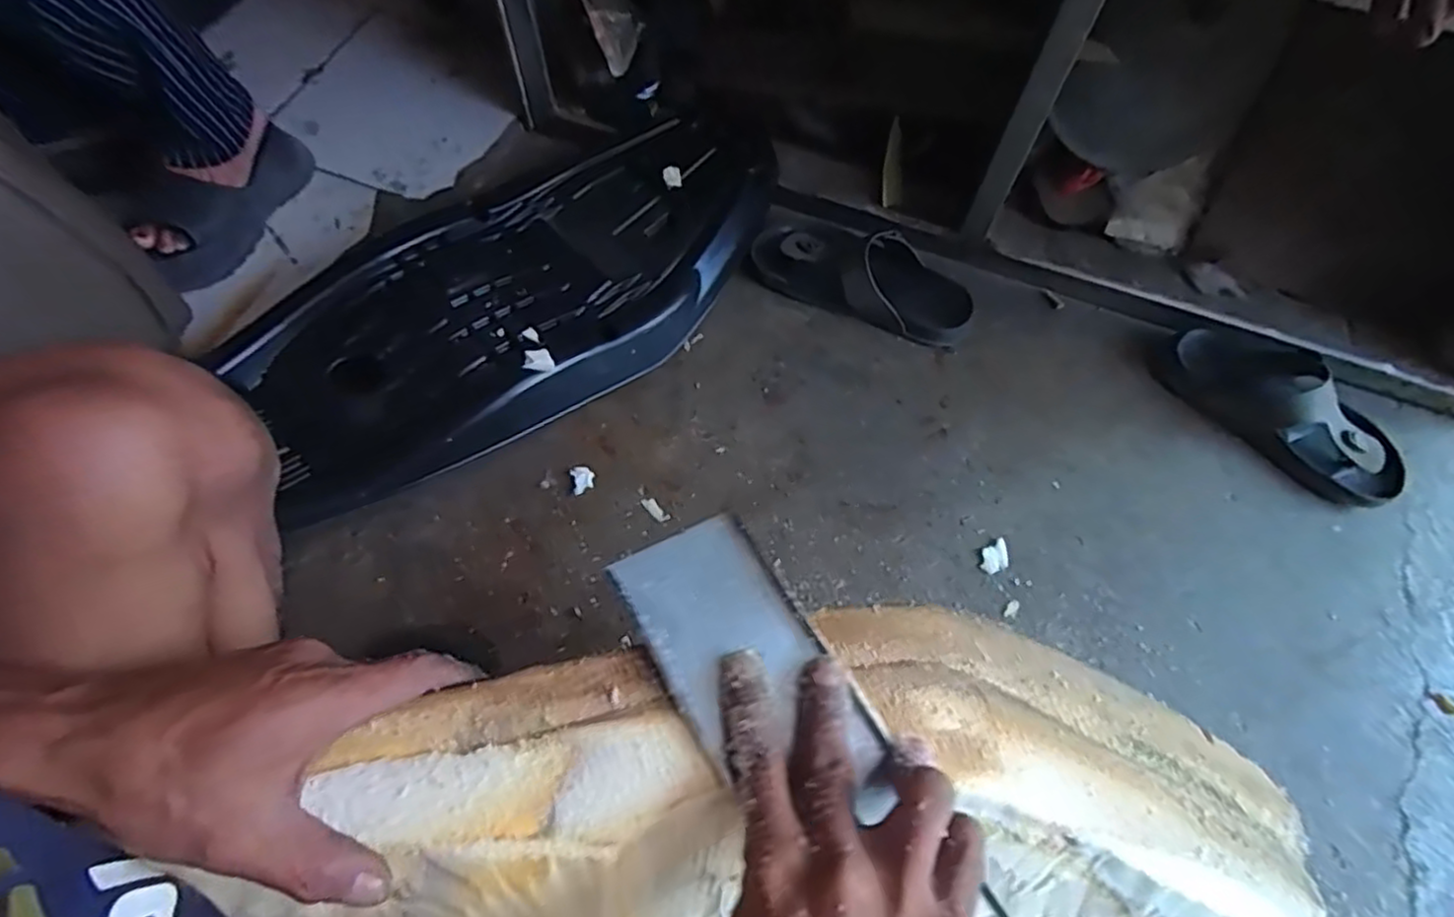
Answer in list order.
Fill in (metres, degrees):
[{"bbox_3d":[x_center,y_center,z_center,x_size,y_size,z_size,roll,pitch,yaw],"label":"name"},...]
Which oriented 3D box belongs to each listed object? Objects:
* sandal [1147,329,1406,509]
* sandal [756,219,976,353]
[{"bbox_3d":[0.605,-0.066,0.766,0.260,0.077,0.114,38,69,14],"label":"sandal"},{"bbox_3d":[0.160,-0.218,0.834,0.265,0.063,0.101,23,66,9],"label":"sandal"}]

